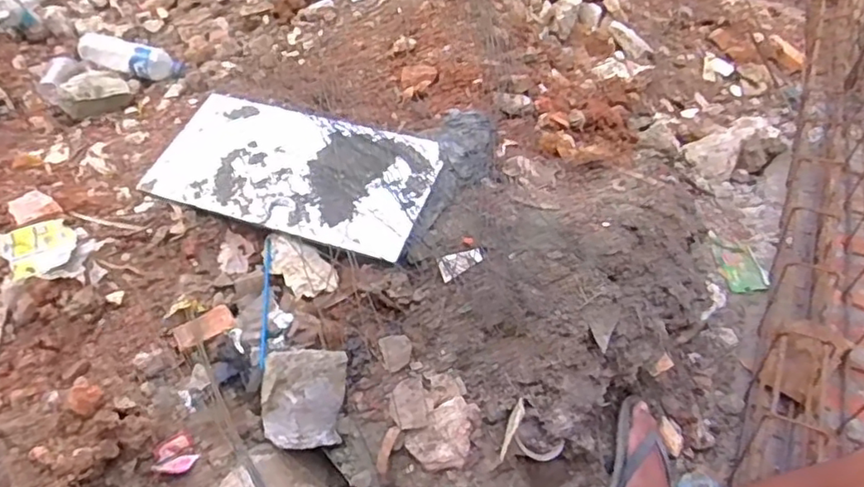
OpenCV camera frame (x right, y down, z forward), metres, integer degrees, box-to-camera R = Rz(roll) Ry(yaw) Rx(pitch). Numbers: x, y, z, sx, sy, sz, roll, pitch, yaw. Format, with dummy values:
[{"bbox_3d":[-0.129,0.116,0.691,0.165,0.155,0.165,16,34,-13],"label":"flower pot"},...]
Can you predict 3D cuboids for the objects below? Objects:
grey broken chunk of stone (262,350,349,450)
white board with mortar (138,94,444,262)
[{"bbox_3d":[-0.175,0.209,0.850,0.116,0.121,0.101,-1,44,-5],"label":"grey broken chunk of stone"},{"bbox_3d":[-0.238,-0.126,1.050,0.485,0.016,0.237,16,58,20],"label":"white board with mortar"}]

